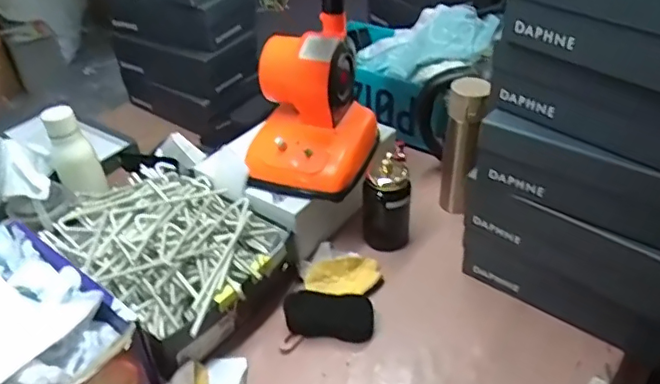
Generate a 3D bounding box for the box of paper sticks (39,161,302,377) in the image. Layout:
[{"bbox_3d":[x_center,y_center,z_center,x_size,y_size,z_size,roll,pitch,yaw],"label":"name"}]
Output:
[{"bbox_3d":[-0.240,0.093,0.892,0.332,0.128,0.249,28,48,33],"label":"box of paper sticks"}]

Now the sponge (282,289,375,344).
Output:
[{"bbox_3d":[-0.002,0.182,0.841,0.131,0.036,0.060,4,39,9],"label":"sponge"}]

